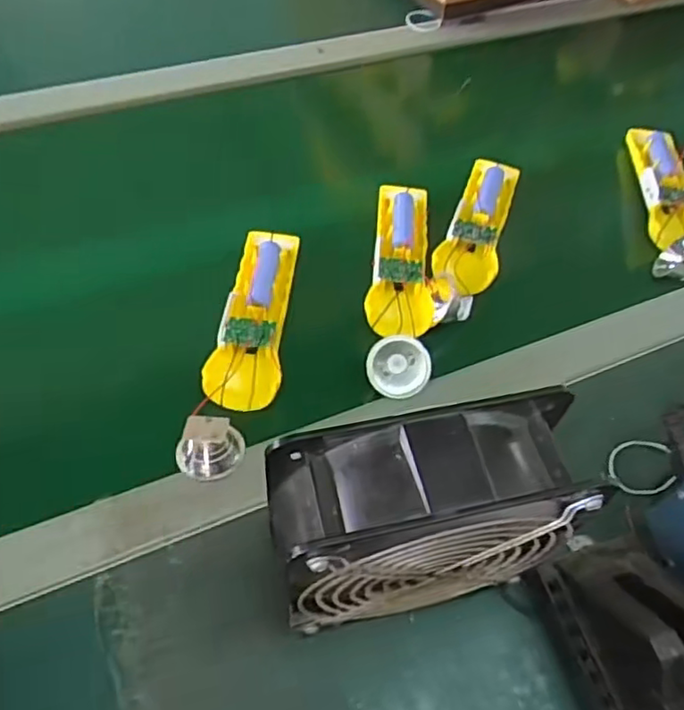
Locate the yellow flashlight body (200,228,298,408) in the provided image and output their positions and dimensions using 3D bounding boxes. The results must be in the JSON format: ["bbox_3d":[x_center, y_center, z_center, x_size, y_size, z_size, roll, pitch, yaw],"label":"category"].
[{"bbox_3d":[-0.065,-0.033,0.479,0.050,0.021,0.169,4,55,-1],"label":"yellow flashlight body"}]

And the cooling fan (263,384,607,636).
[{"bbox_3d":[0.037,0.090,0.334,0.147,0.154,0.065,-11,57,-14],"label":"cooling fan"}]

